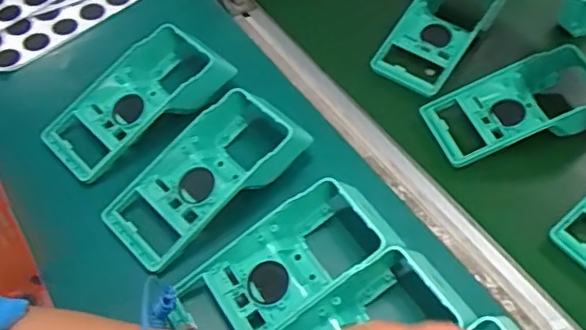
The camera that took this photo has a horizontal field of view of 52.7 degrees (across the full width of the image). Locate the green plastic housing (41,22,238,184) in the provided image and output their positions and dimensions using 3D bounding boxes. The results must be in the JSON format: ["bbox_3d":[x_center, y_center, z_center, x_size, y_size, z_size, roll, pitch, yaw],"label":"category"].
[{"bbox_3d":[-0.160,-0.068,0.597,0.180,0.058,0.086,-33,60,-25],"label":"green plastic housing"}]

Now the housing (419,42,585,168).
[{"bbox_3d":[0.228,-0.058,0.592,0.186,0.053,0.097,-10,53,-10],"label":"housing"}]

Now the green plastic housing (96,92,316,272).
[{"bbox_3d":[-0.076,0.009,0.532,0.185,0.066,0.094,-34,60,-25],"label":"green plastic housing"}]

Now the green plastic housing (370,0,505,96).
[{"bbox_3d":[0.169,-0.158,0.670,0.082,0.052,0.174,32,57,21],"label":"green plastic housing"}]

